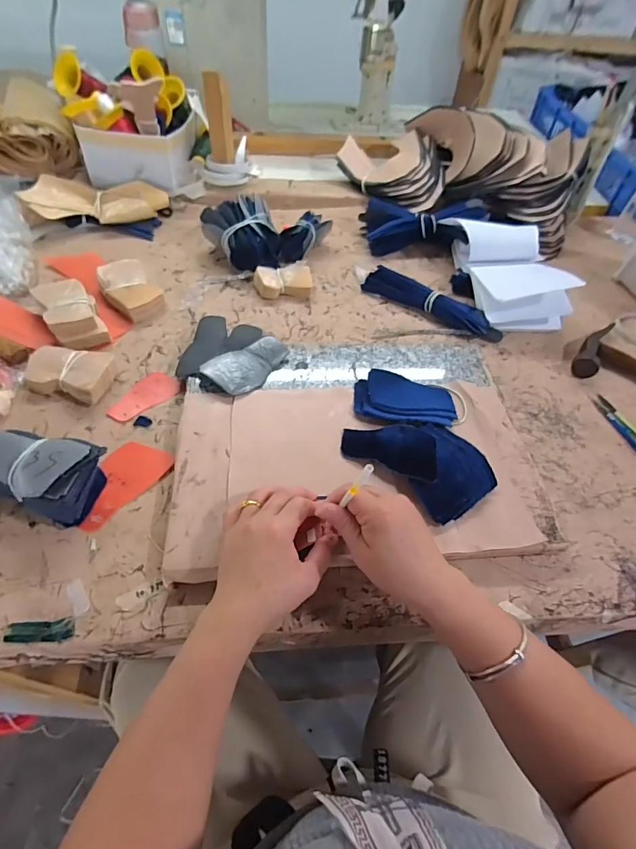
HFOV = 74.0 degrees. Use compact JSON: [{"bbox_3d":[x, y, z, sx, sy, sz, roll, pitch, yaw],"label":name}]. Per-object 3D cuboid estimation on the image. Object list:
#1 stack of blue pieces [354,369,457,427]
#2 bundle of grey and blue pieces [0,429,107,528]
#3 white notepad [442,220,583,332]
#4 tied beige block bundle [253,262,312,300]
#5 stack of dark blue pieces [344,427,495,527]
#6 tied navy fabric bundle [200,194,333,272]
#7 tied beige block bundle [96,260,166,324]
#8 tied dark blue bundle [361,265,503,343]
[{"bbox_3d":[0.108,-0.033,0.523,0.122,0.016,0.077,8,53,0],"label":"stack of blue pieces"},{"bbox_3d":[-0.284,0.045,0.427,0.118,0.060,0.070,19,54,8],"label":"bundle of grey and blue pieces"},{"bbox_3d":[0.315,-0.250,0.688,0.146,0.070,0.208,-6,55,-10],"label":"white notepad"},{"bbox_3d":[-0.054,-0.229,0.666,0.088,0.033,0.050,-2,54,-7],"label":"tied beige block bundle"},{"bbox_3d":[0.111,0.036,0.468,0.153,0.021,0.096,37,59,20],"label":"stack of dark blue pieces"},{"bbox_3d":[-0.076,-0.322,0.702,0.204,0.068,0.104,-19,58,-18],"label":"tied navy fabric bundle"},{"bbox_3d":[-0.278,-0.200,0.629,0.070,0.036,0.110,-29,61,-24],"label":"tied beige block bundle"},{"bbox_3d":[0.179,-0.191,0.661,0.225,0.030,0.048,31,57,16],"label":"tied dark blue bundle"}]

